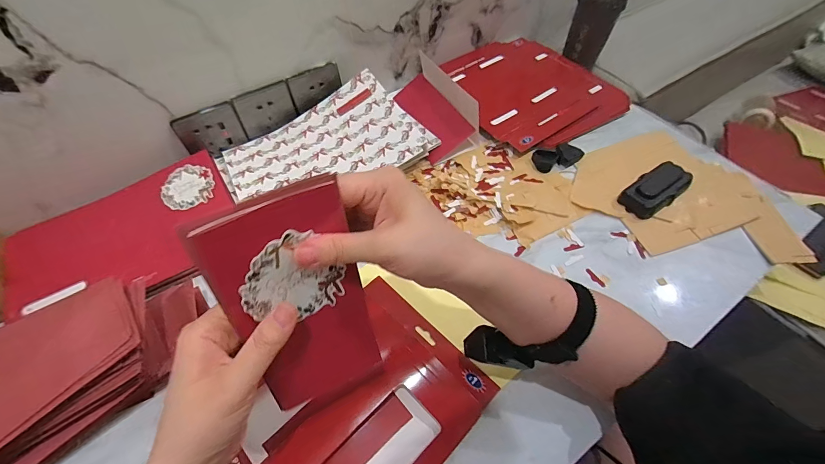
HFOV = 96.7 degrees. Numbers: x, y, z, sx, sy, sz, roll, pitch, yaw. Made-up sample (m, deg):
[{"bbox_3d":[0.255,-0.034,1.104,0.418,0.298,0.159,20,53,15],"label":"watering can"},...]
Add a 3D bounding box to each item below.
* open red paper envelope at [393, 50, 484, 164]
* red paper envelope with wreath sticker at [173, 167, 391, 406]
[{"bbox_3d":[0.039,-0.214,0.590,0.087,0.065,0.177,-20,58,-13],"label":"open red paper envelope"},{"bbox_3d":[-0.077,0.049,0.259,0.089,0.167,0.006,-27,38,-26],"label":"red paper envelope with wreath sticker"}]

